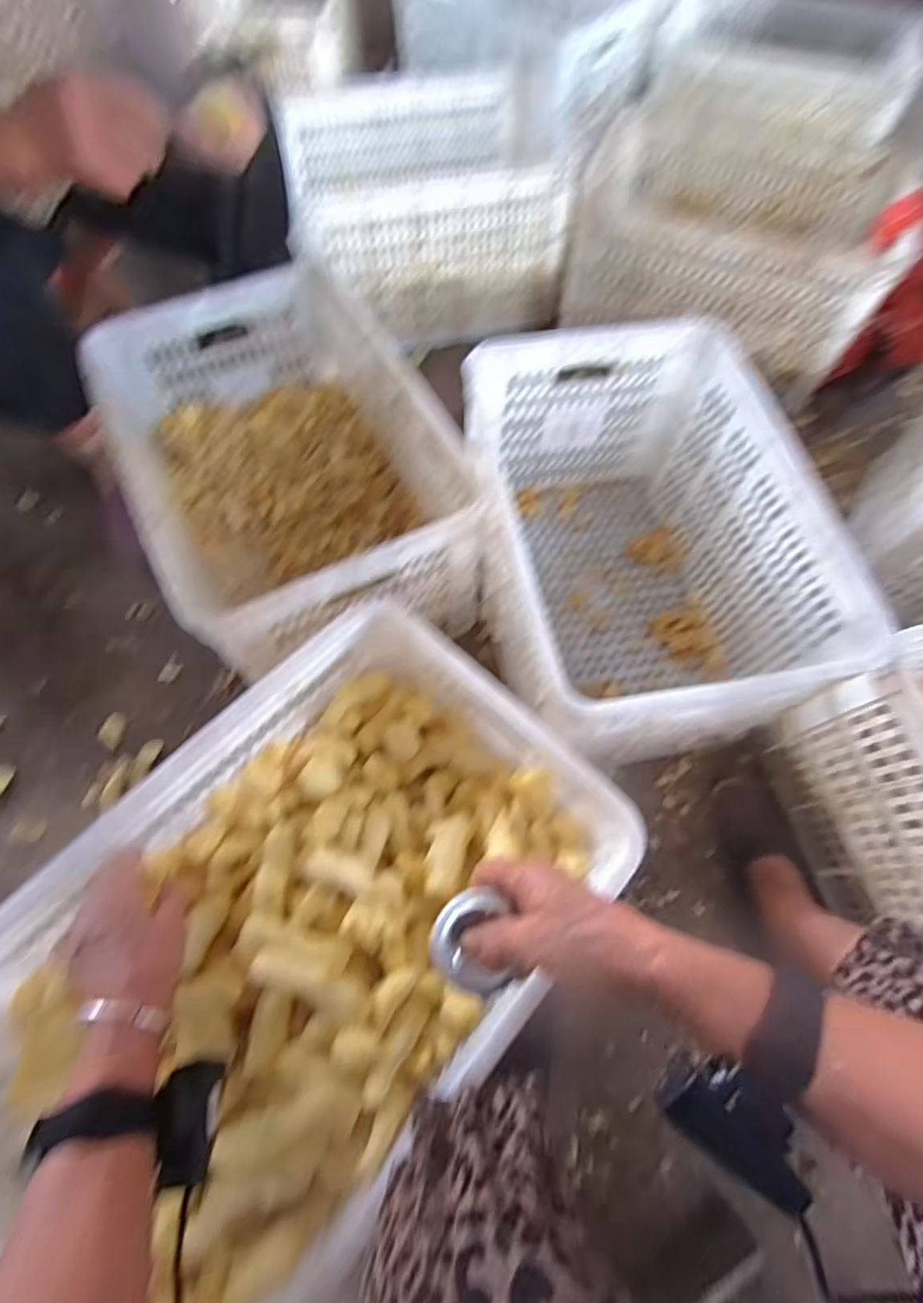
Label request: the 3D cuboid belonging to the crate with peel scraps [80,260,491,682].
[{"bbox_3d":[-0.240,-0.250,0.752,0.369,0.213,0.555,-28,67,-14],"label":"crate with peel scraps"}]

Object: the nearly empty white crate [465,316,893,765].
[{"bbox_3d":[0.217,-0.139,0.736,0.350,0.288,0.518,-9,64,-5],"label":"nearly empty white crate"}]

